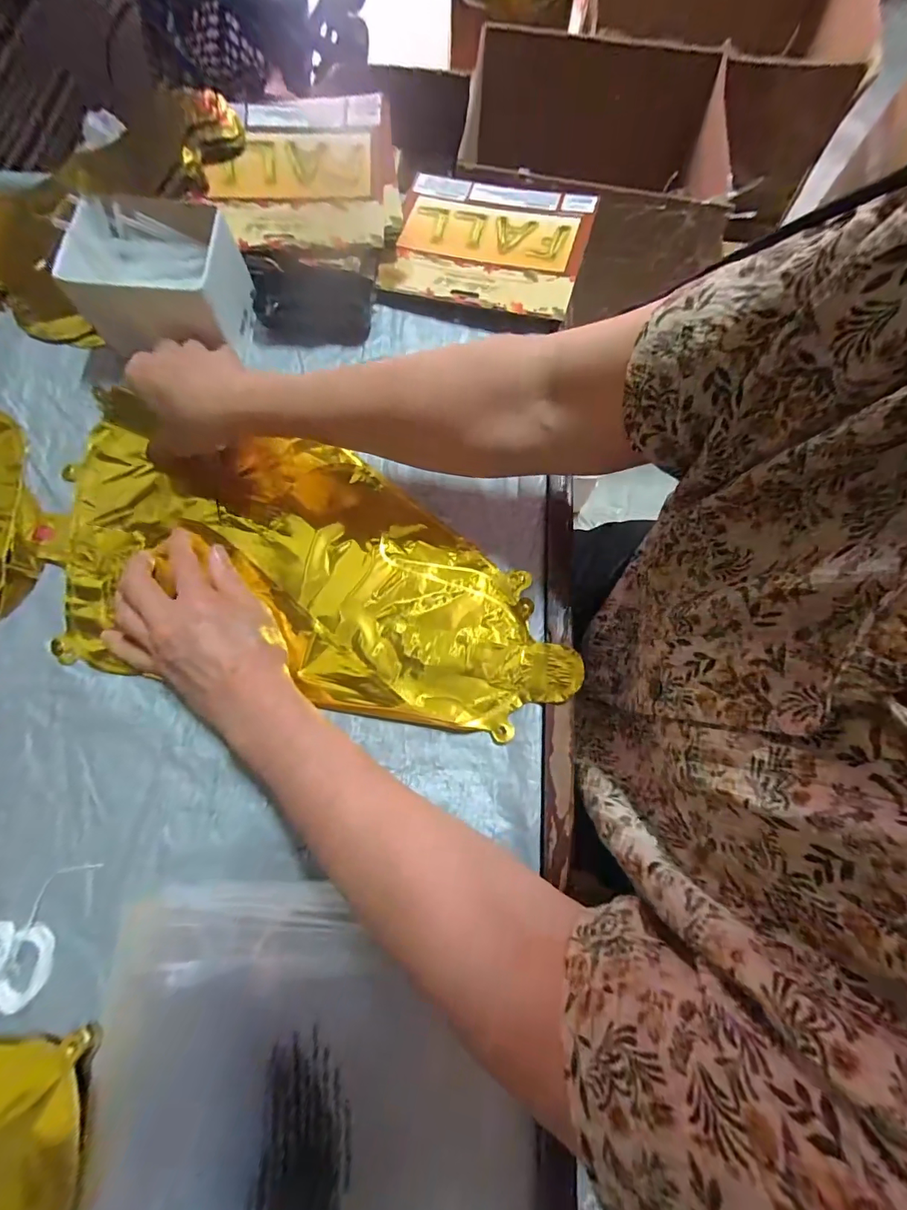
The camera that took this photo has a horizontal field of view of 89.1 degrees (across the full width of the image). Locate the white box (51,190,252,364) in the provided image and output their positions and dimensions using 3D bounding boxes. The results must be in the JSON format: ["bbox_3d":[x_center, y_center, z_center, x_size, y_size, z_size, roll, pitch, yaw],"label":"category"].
[{"bbox_3d":[-0.248,-0.274,0.399,0.124,0.080,0.101,-2,72,0],"label":"white box"}]

